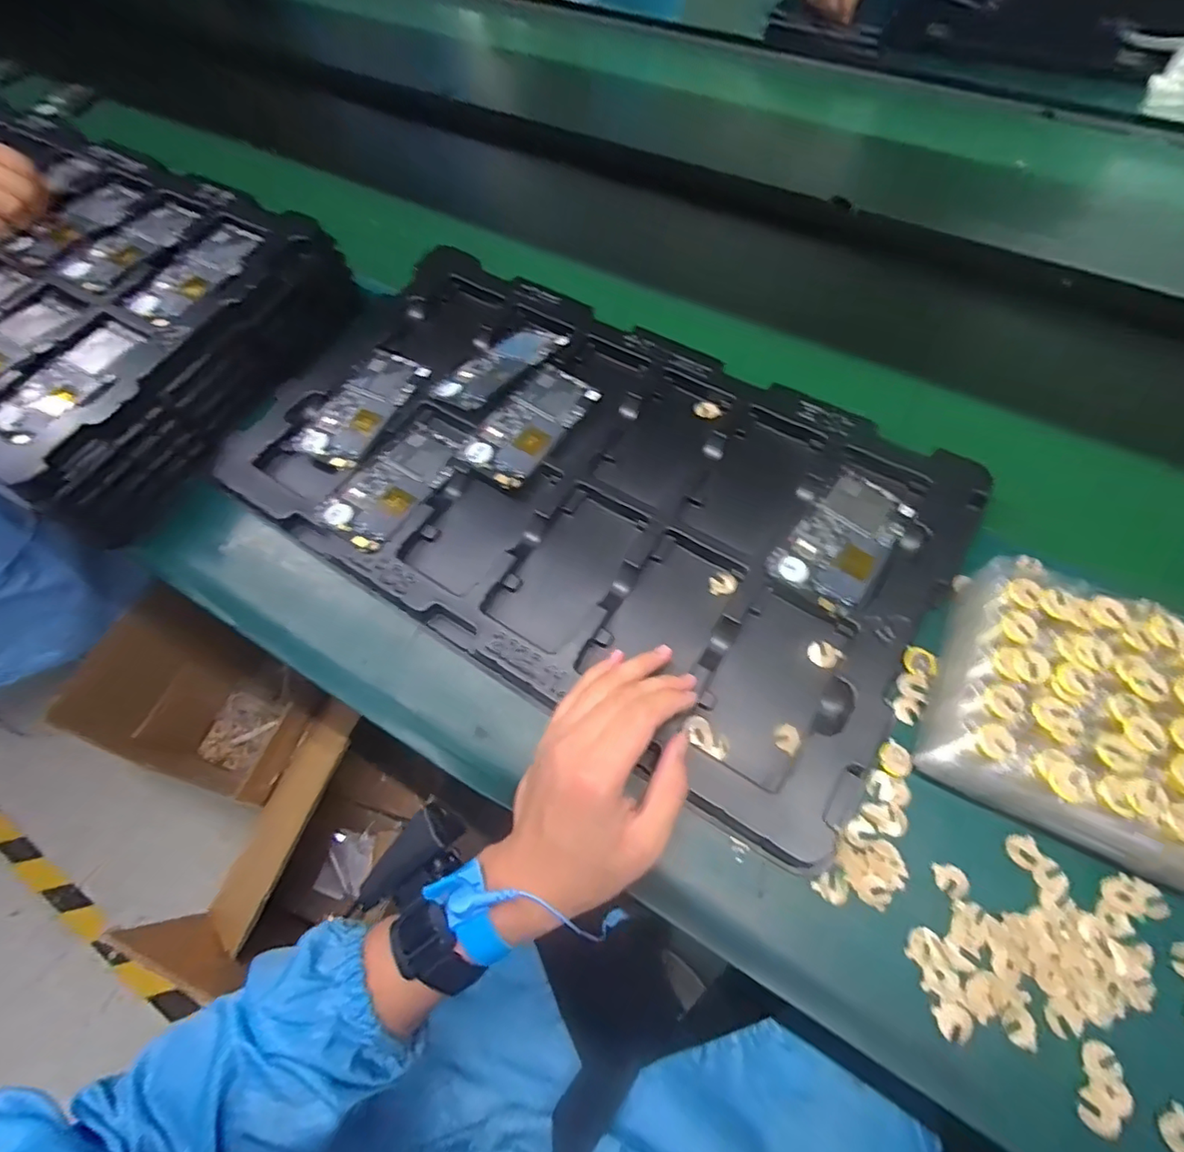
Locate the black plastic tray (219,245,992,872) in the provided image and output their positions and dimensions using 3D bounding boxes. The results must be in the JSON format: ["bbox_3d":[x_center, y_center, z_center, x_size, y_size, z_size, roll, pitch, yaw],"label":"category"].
[{"bbox_3d":[-0.007,-0.080,0.458,0.540,0.027,0.324,31,69,17],"label":"black plastic tray"}]

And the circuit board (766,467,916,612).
[{"bbox_3d":[0.189,-0.029,0.419,0.064,0.009,0.119,36,70,19],"label":"circuit board"}]

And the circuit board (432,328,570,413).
[{"bbox_3d":[-0.084,-0.190,0.504,0.063,0.014,0.120,30,65,29],"label":"circuit board"}]

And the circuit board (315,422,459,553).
[{"bbox_3d":[-0.166,-0.078,0.463,0.065,0.005,0.120,28,68,16],"label":"circuit board"}]

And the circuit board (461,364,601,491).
[{"bbox_3d":[-0.052,-0.131,0.482,0.063,0.014,0.124,33,69,17],"label":"circuit board"}]

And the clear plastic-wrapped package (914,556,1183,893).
[{"bbox_3d":[0.309,0.088,0.340,0.183,0.049,0.153,25,67,14],"label":"clear plastic-wrapped package"}]

